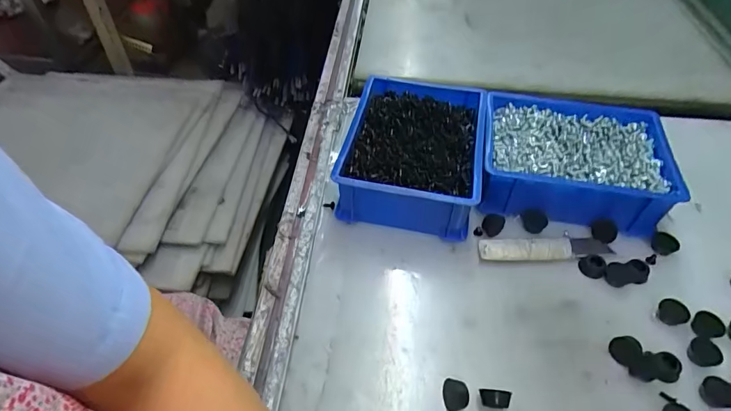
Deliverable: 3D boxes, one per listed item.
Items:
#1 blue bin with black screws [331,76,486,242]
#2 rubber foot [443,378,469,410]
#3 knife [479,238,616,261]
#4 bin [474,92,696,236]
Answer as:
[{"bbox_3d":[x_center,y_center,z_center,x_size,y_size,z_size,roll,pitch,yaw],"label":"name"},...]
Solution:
[{"bbox_3d":[0.057,-0.064,0.517,0.145,0.065,0.200,10,48,9],"label":"blue bin with black screws"},{"bbox_3d":[0.070,0.150,0.355,0.018,0.018,0.021,4,47,4],"label":"rubber foot"},{"bbox_3d":[0.182,0.043,0.460,0.135,0.009,0.025,-2,47,-2],"label":"knife"},{"bbox_3d":[0.227,-0.051,0.510,0.192,0.063,0.157,7,48,7],"label":"bin"}]

